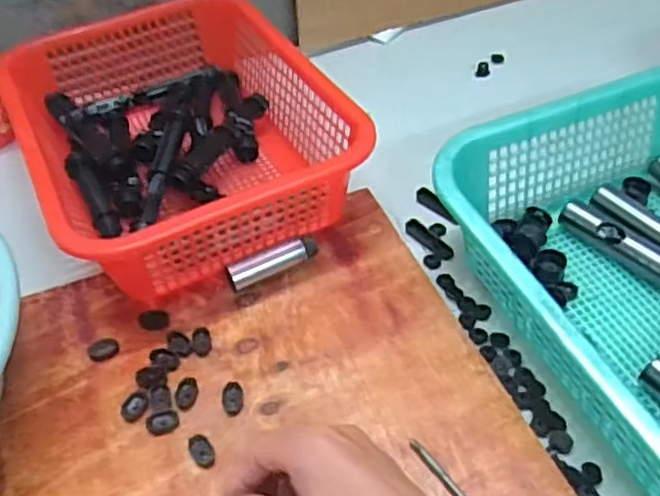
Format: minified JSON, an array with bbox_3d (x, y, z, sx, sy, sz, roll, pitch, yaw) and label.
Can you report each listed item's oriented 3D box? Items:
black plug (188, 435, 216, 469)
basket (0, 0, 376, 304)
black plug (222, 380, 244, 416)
[{"bbox_3d":[-0.084,0.134,0.457,0.014,0.007,0.023,-24,53,-16],"label":"black plug"},{"bbox_3d":[-0.142,-0.115,0.622,0.240,0.087,0.317,-23,53,-16],"label":"basket"},{"bbox_3d":[-0.067,0.105,0.482,0.014,0.007,0.023,-3,50,0],"label":"black plug"}]

